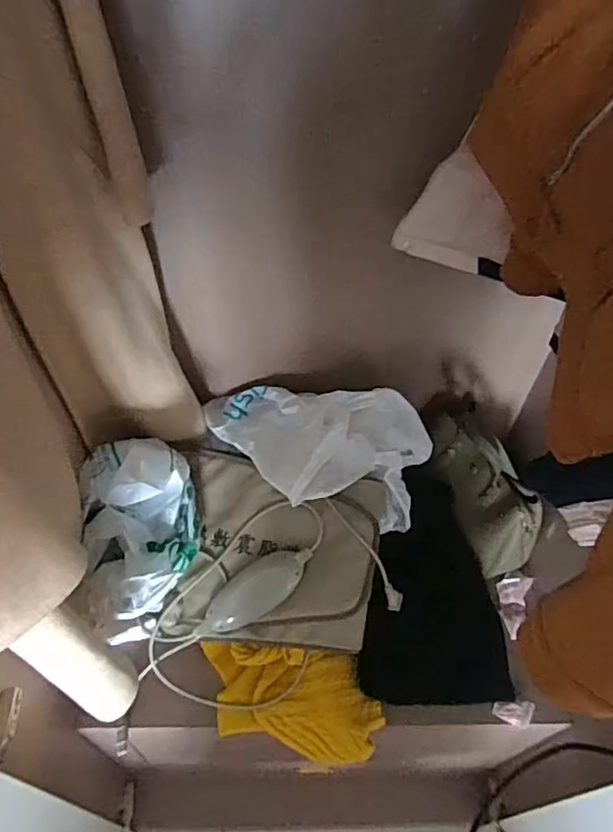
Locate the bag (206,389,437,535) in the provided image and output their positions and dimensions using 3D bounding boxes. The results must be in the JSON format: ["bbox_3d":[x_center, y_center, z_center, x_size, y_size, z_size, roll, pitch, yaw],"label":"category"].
[{"bbox_3d":[-0.005,0.056,0.849,0.346,0.169,0.180,17,51,11],"label":"bag"}]

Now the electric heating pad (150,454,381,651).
[{"bbox_3d":[-0.045,0.197,0.827,0.289,0.044,0.262,4,78,9],"label":"electric heating pad"}]

